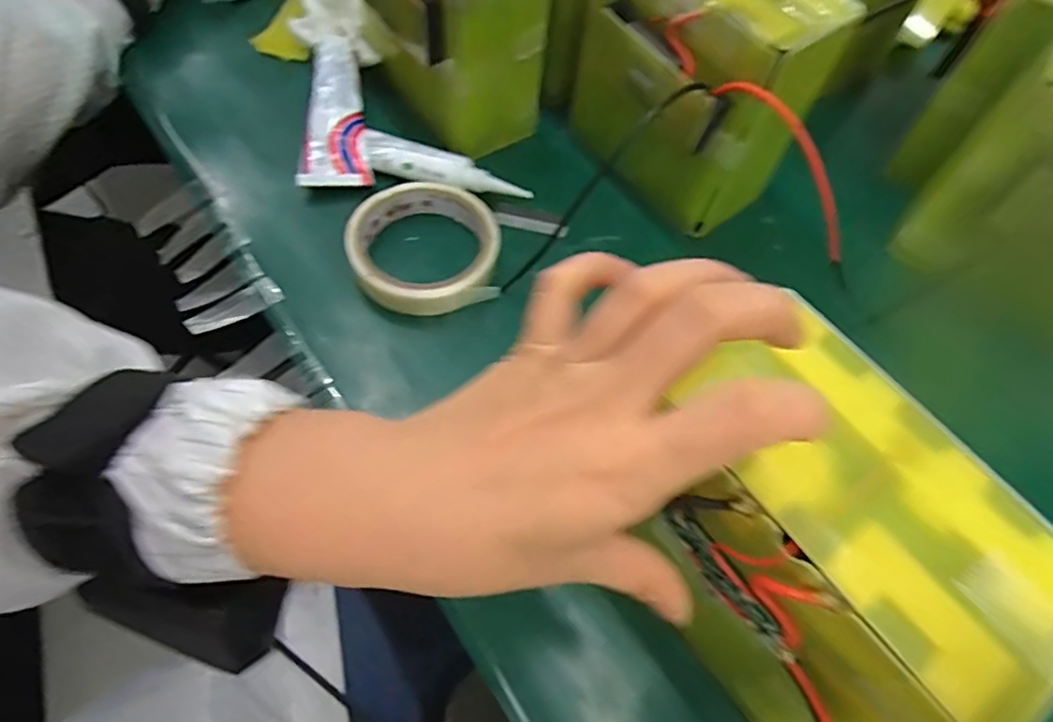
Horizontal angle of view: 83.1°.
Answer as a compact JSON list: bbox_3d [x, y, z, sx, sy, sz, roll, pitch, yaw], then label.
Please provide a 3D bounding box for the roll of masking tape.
[{"bbox_3d":[-0.066,-0.075,0.386,0.096,0.025,0.091,2,62,-3],"label":"roll of masking tape"}]

